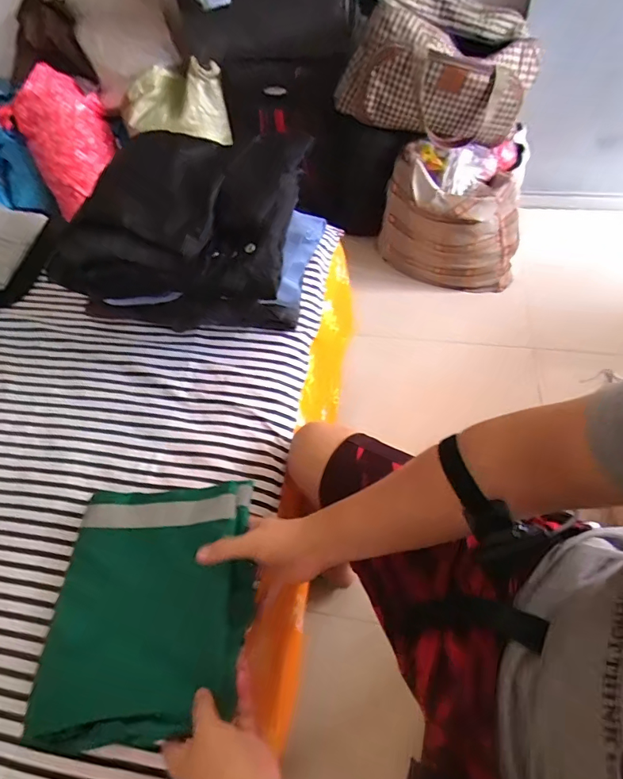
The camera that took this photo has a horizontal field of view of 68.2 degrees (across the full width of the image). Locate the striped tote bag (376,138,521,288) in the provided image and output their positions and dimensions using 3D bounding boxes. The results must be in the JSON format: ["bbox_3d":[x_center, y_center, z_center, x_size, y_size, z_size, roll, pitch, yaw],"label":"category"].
[{"bbox_3d":[0.440,-0.525,1.455,0.422,0.363,0.285,-4,55,3],"label":"striped tote bag"}]

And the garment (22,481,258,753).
[{"bbox_3d":[-0.194,0.249,0.546,0.262,0.040,0.272,-14,52,16],"label":"garment"}]

